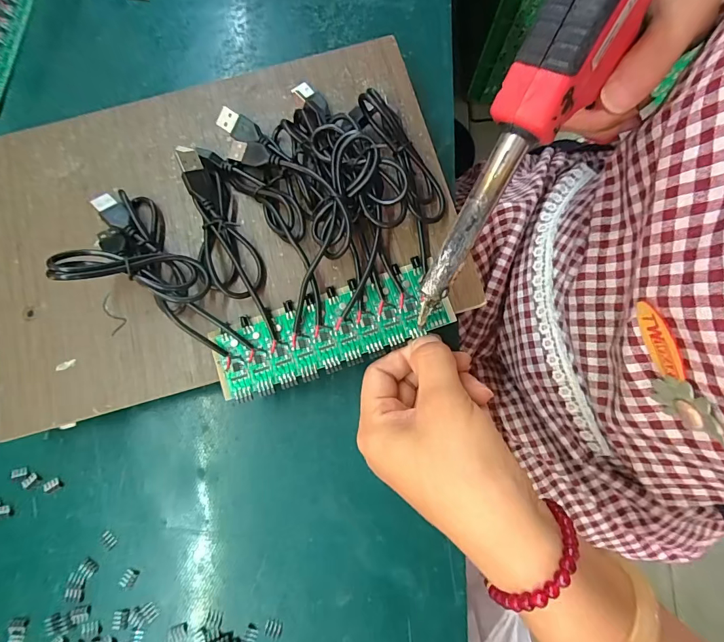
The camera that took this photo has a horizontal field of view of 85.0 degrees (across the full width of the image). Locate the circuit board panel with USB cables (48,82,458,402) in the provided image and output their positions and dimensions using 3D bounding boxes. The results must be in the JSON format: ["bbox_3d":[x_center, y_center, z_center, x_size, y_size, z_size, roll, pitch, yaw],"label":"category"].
[{"bbox_3d":[-0.053,-0.051,0.229,0.202,0.041,0.165,-21,79,-3],"label":"circuit board panel with USB cables"}]

